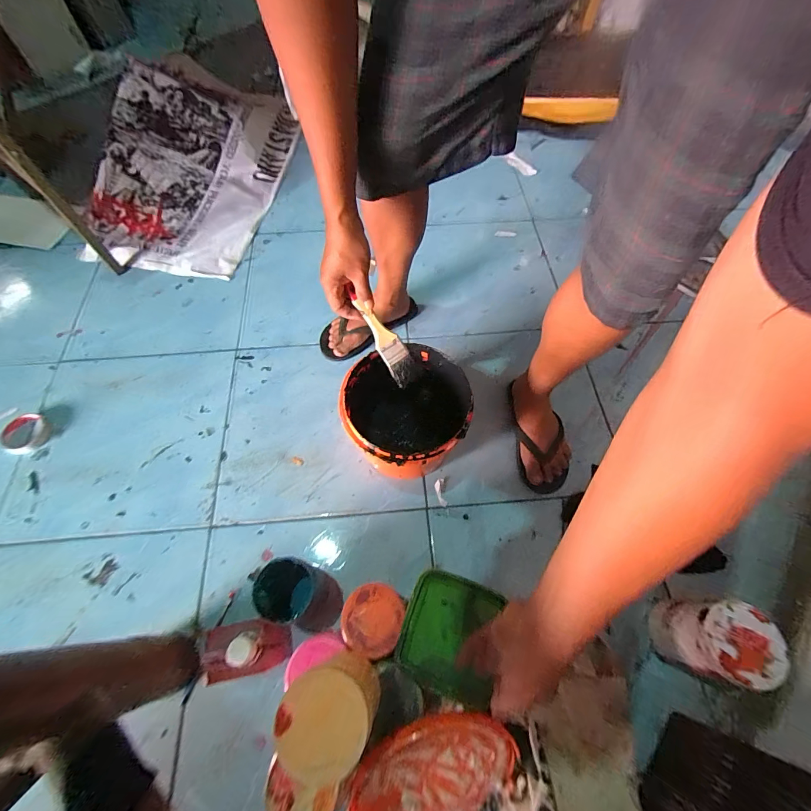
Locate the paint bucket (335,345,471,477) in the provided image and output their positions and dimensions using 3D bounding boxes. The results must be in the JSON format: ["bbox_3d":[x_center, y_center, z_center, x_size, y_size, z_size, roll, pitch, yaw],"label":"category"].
[{"bbox_3d":[-0.006,0.021,0.702,0.208,0.166,0.217,0,64,0],"label":"paint bucket"}]

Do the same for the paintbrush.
[{"bbox_3d":[-0.035,-0.103,0.546,0.039,0.011,0.155,-39,110,-17],"label":"paintbrush"}]

